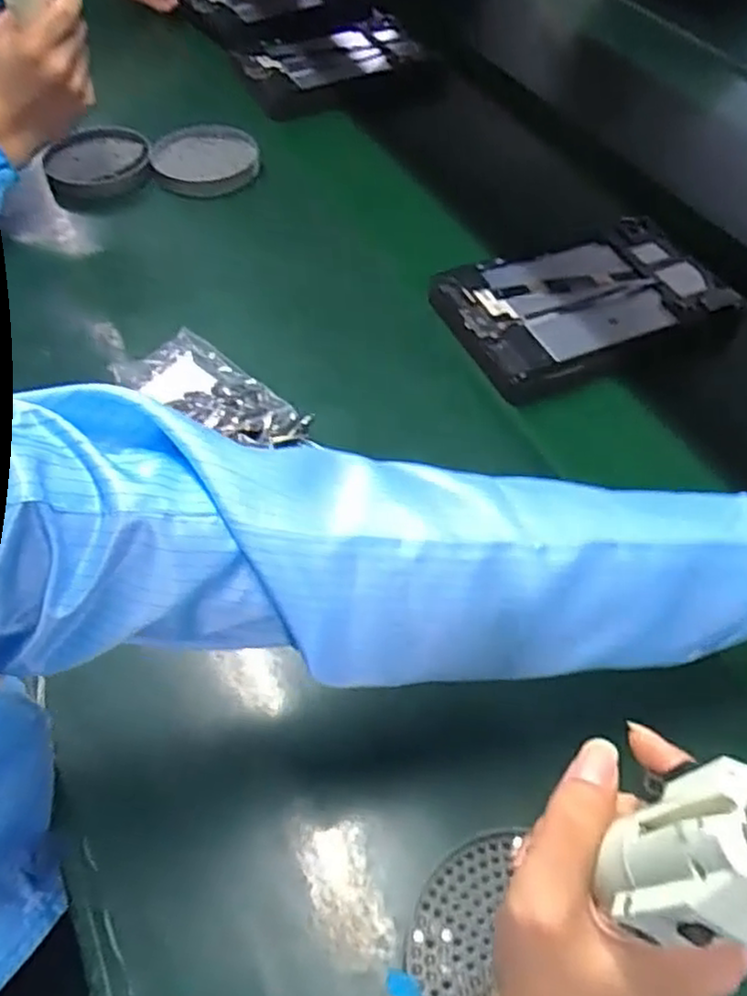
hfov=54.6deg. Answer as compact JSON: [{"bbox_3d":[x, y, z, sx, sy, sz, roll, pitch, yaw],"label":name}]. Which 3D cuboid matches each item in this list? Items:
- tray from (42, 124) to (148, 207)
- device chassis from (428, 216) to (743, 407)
[{"bbox_3d":[-0.303,-0.367,0.800,0.109,0.025,0.133,-18,56,-14],"label":"tray"},{"bbox_3d":[0.191,-0.180,0.662,0.250,0.028,0.159,-19,56,-15],"label":"device chassis"}]

